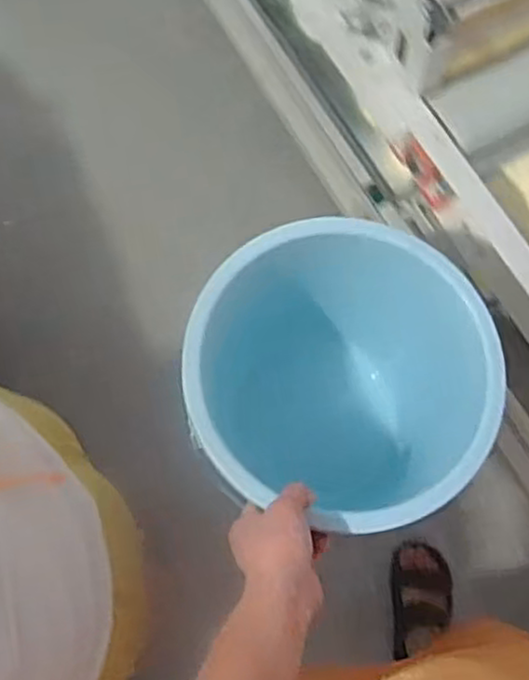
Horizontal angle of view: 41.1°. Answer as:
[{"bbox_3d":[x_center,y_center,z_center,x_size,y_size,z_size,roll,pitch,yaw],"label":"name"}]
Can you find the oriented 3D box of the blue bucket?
[{"bbox_3d":[0.091,0.058,0.832,0.310,0.319,0.304,-1,72,2],"label":"blue bucket"}]

